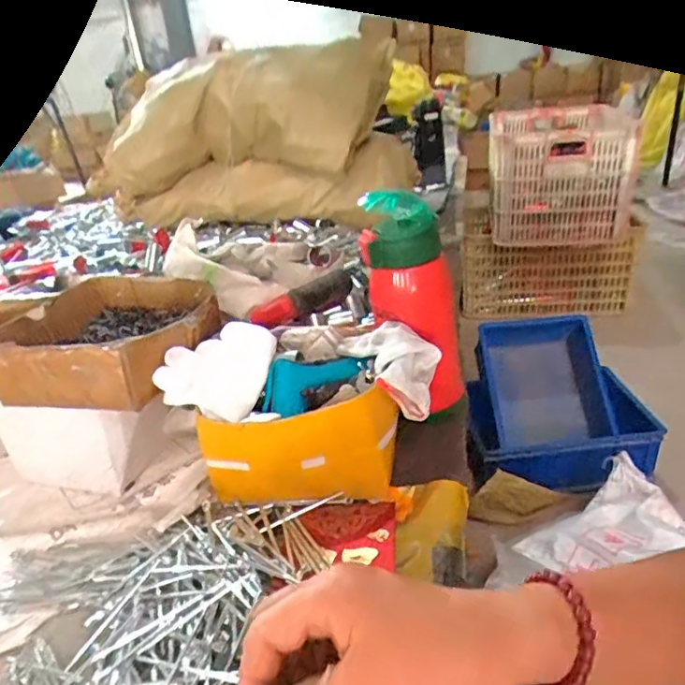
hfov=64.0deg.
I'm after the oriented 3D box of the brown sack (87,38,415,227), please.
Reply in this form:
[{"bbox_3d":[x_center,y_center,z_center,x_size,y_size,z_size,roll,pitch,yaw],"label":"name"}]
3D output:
[{"bbox_3d":[-0.198,-0.412,1.140,0.632,0.307,0.248,2,27,15],"label":"brown sack"}]

